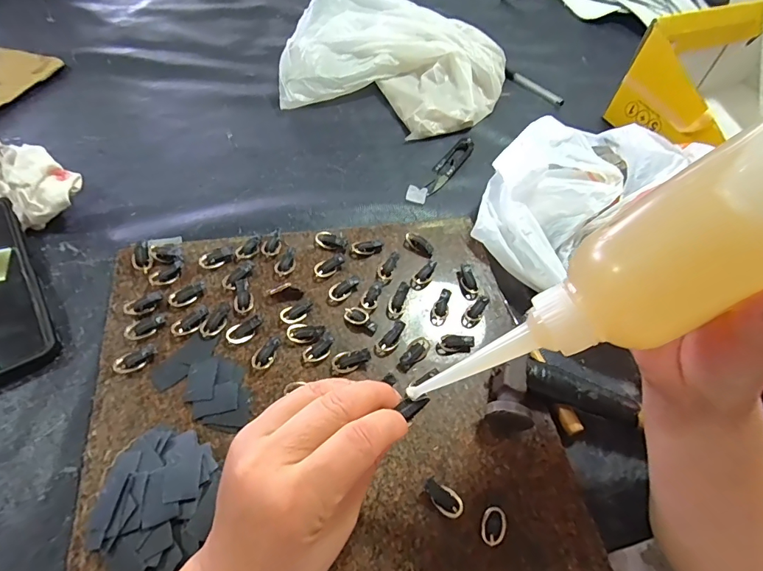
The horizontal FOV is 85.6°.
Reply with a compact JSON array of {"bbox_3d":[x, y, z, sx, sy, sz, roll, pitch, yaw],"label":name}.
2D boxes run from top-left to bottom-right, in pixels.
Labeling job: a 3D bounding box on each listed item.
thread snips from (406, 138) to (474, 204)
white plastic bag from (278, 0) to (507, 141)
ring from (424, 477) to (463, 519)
[{"bbox_3d":[0.064,-0.121,0.431,0.023,0.006,0.123,32,59,17],"label":"thread snips"},{"bbox_3d":[0.019,-0.288,0.515,0.270,0.051,0.251,15,56,6],"label":"white plastic bag"},{"bbox_3d":[0.038,0.127,0.247,0.014,0.011,0.025,-35,65,-25],"label":"ring"}]

